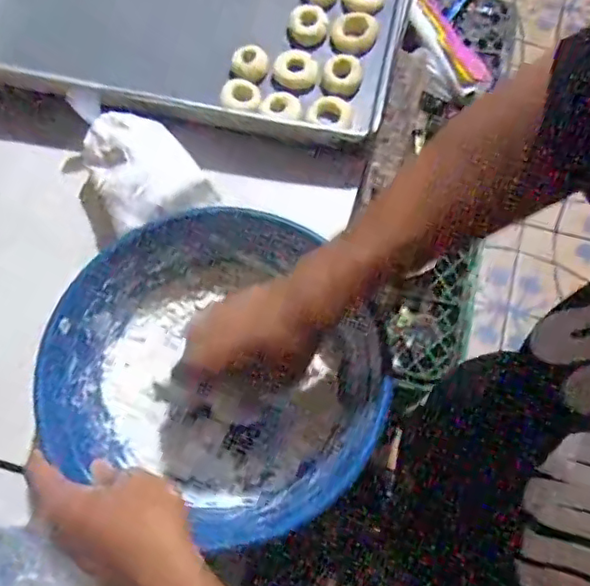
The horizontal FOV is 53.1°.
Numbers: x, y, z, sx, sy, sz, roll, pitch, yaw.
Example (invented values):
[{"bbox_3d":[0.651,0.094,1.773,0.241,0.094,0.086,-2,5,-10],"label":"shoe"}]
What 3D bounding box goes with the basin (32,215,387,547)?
[{"bbox_3d":[-0.056,0.057,0.489,0.261,0.076,0.243,27,74,10],"label":"basin"}]

